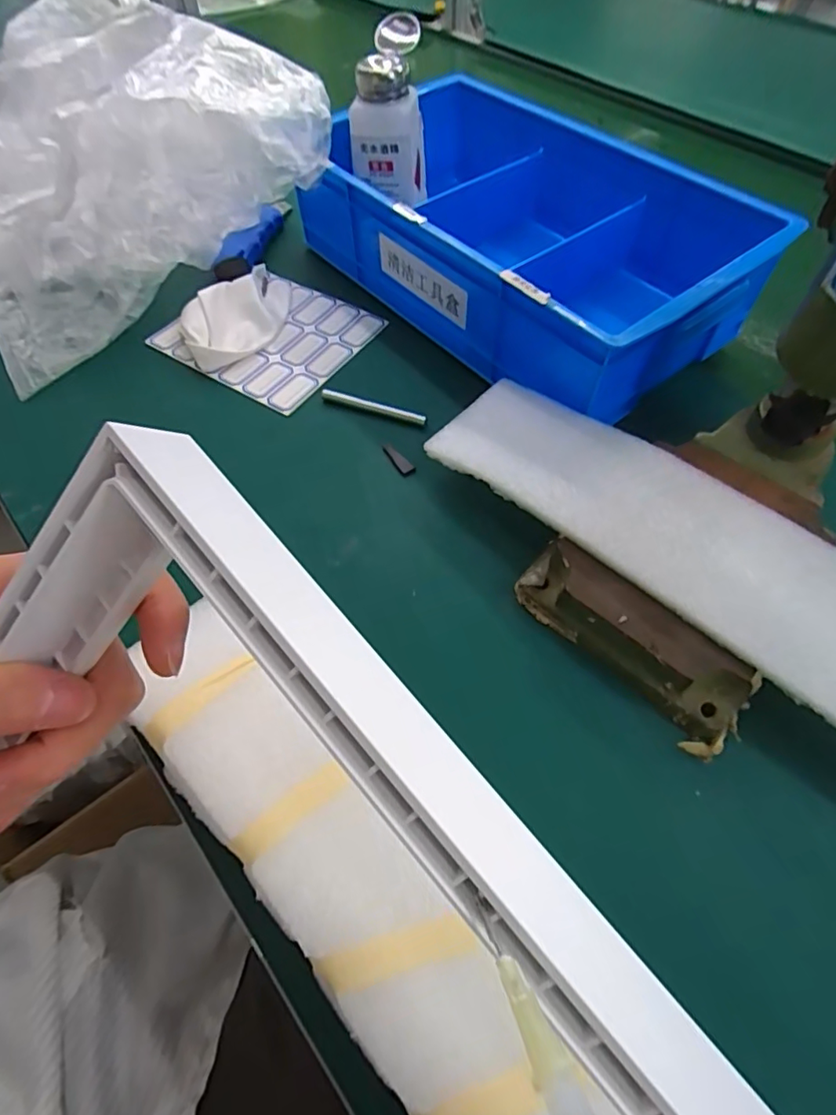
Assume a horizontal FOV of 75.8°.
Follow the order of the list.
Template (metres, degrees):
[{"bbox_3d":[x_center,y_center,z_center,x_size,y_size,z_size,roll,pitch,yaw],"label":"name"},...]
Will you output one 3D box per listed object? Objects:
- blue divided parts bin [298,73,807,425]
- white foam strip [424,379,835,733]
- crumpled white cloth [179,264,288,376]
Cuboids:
[{"bbox_3d":[0.077,-0.247,0.419,0.193,0.093,0.331,-37,65,-16],"label":"blue divided parts bin"},{"bbox_3d":[0.148,-0.004,0.279,0.315,0.014,0.082,39,72,23],"label":"white foam strip"},{"bbox_3d":[-0.142,-0.195,0.429,0.069,0.023,0.112,37,62,20],"label":"crumpled white cloth"}]

